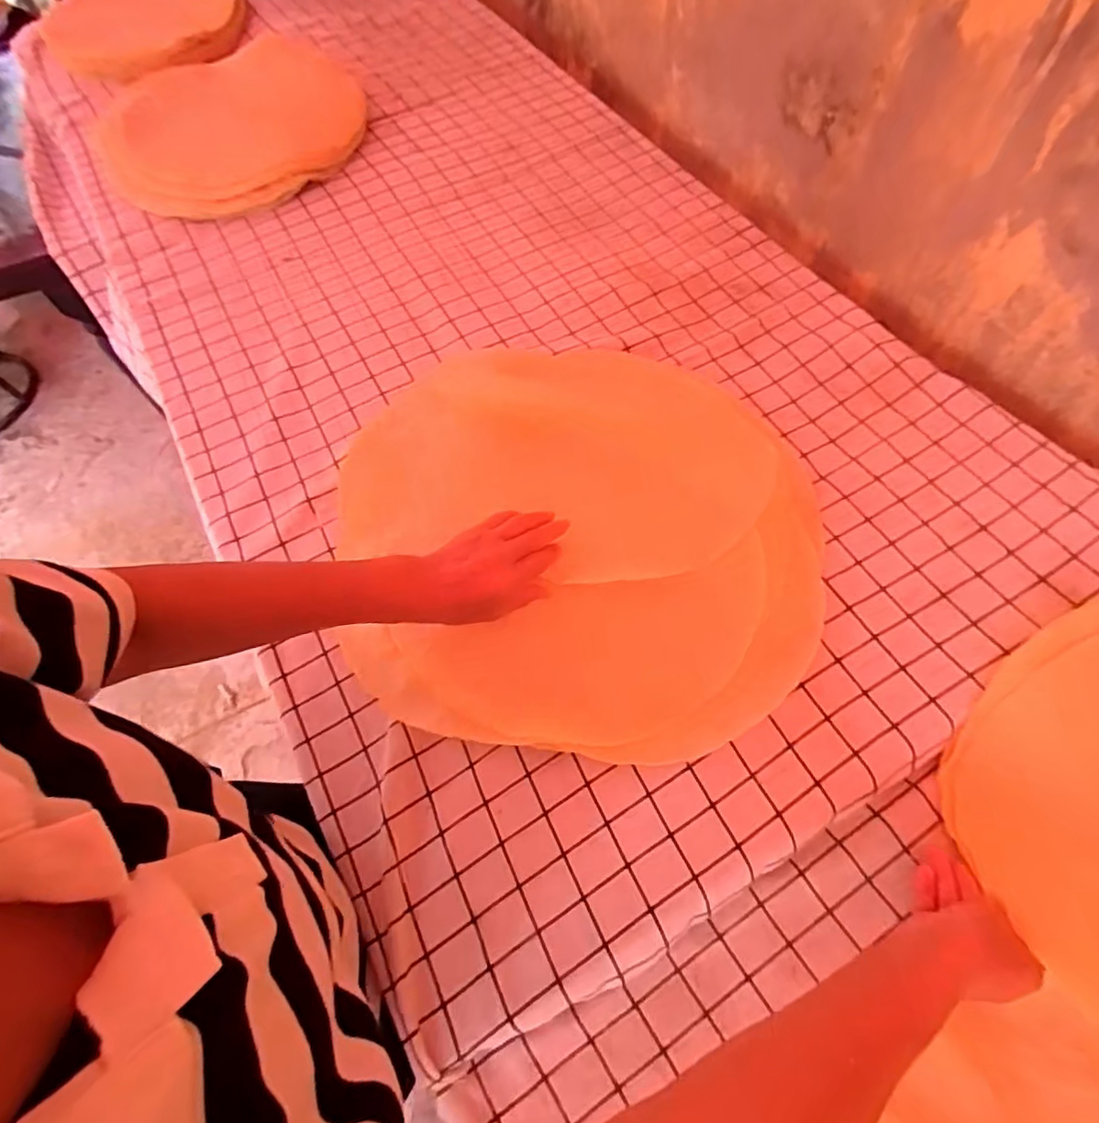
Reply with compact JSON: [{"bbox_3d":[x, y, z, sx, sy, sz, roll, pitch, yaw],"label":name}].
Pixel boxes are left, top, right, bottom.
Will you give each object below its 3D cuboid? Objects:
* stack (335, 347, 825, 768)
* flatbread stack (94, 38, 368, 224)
[{"bbox_3d":[0.022,-0.037,0.575,0.466,0.062,0.424,2,63,5],"label":"stack"},{"bbox_3d":[-0.530,-0.726,0.972,0.407,0.070,0.466,-37,67,-15],"label":"flatbread stack"}]

